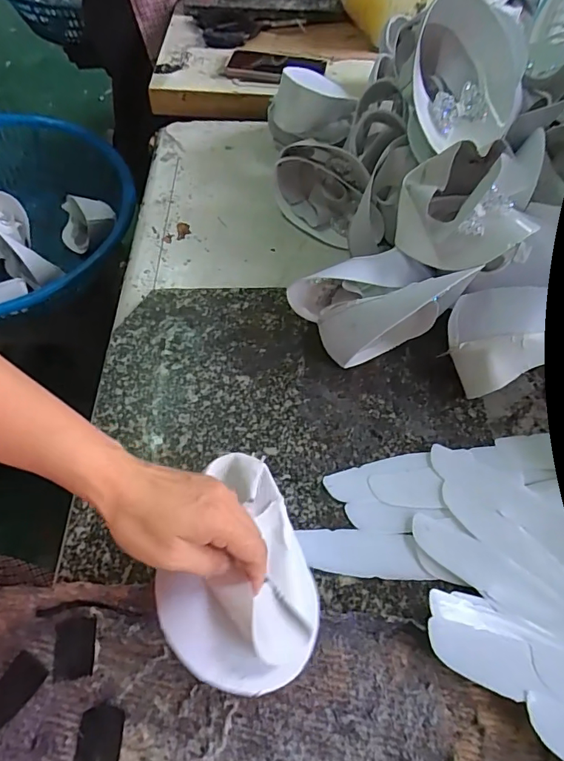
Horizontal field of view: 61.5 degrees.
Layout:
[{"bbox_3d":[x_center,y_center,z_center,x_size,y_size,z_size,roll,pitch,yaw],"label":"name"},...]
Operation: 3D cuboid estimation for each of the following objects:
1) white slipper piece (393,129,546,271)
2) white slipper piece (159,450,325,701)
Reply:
[{"bbox_3d":[0.175,-0.166,0.458,0.122,0.075,0.106,17,59,9],"label":"white slipper piece"},{"bbox_3d":[-0.034,0.128,0.330,0.102,0.032,0.153,-18,58,-13],"label":"white slipper piece"}]

